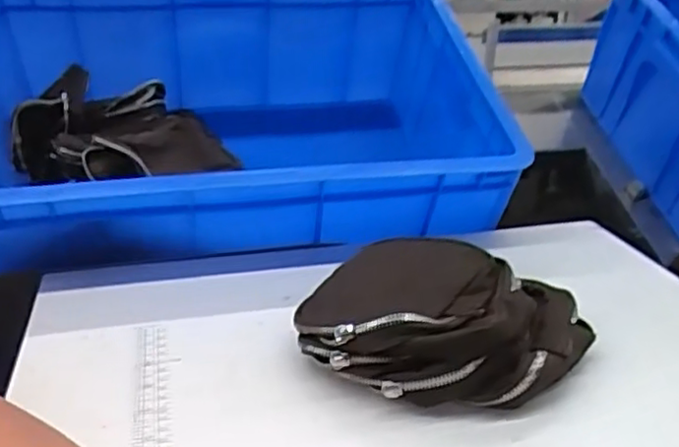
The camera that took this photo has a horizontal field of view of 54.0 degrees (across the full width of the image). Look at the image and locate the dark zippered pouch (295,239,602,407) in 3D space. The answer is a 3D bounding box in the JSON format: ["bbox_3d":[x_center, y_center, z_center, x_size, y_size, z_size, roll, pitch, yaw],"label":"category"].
[{"bbox_3d":[0.072,0.058,0.461,0.170,0.046,0.164,15,28,31],"label":"dark zippered pouch"}]

